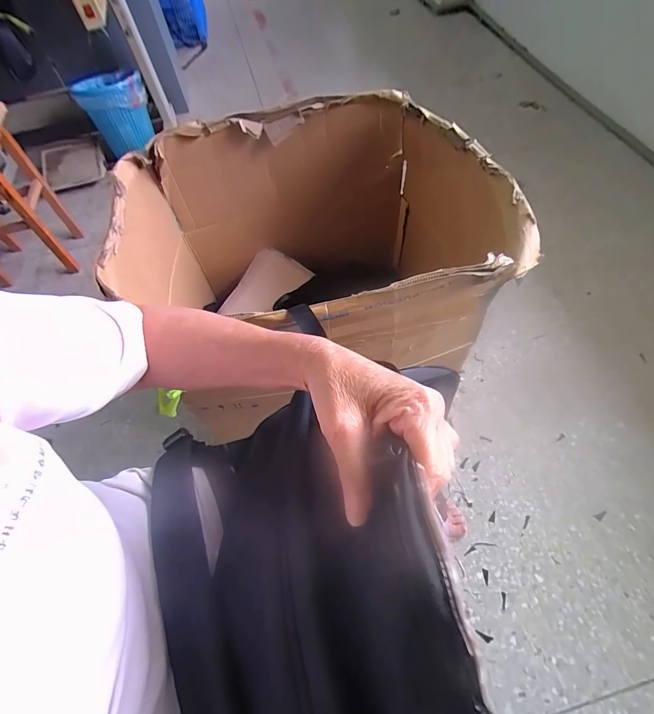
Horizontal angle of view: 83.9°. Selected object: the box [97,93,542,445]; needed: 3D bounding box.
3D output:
[{"bbox_3d":[-0.047,-0.204,0.816,0.672,0.427,0.583,-13,60,-3],"label":"box"}]

